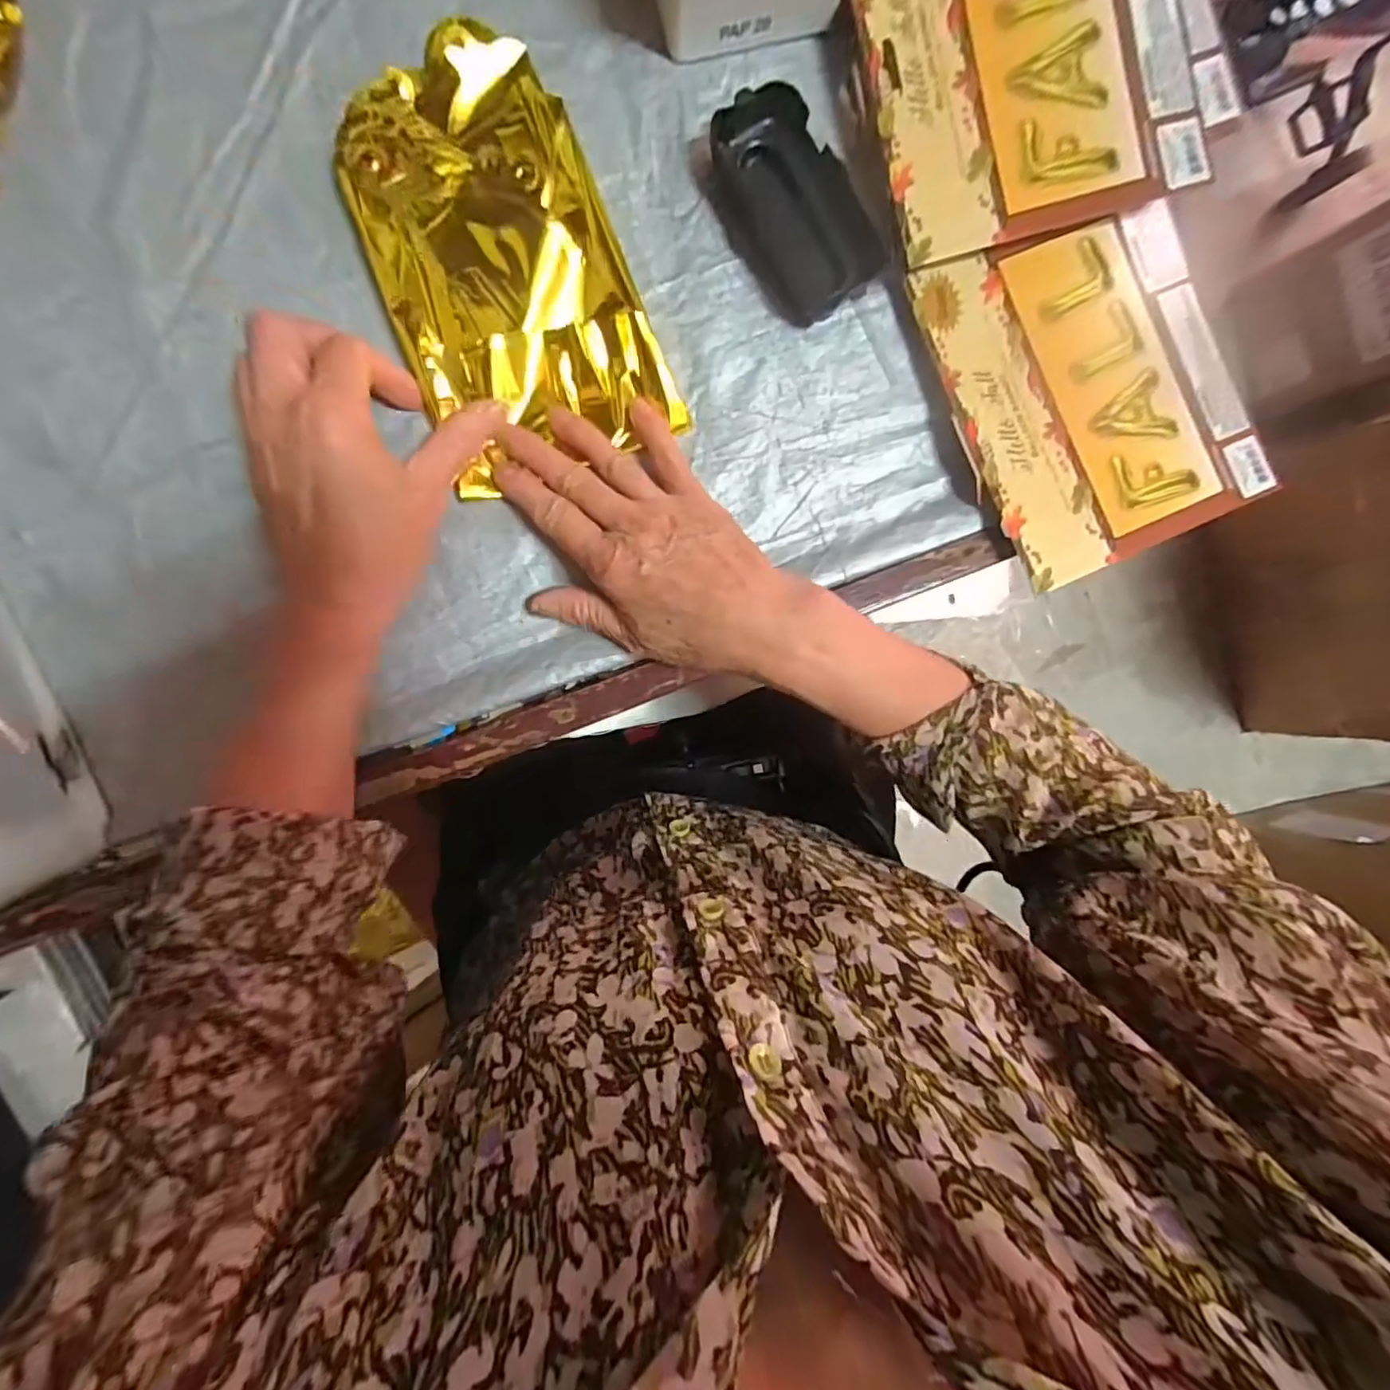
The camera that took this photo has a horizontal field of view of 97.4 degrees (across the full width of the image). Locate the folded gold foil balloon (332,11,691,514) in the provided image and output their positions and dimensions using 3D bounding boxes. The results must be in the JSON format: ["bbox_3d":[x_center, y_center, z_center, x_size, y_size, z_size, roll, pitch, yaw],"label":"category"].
[{"bbox_3d":[-0.100,-0.224,0.322,0.126,0.017,0.204,-22,95,-6],"label":"folded gold foil balloon"}]

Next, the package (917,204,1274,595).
[{"bbox_3d":[0.230,-0.172,0.346,0.162,0.012,0.183,-20,90,-4],"label":"package"}]

